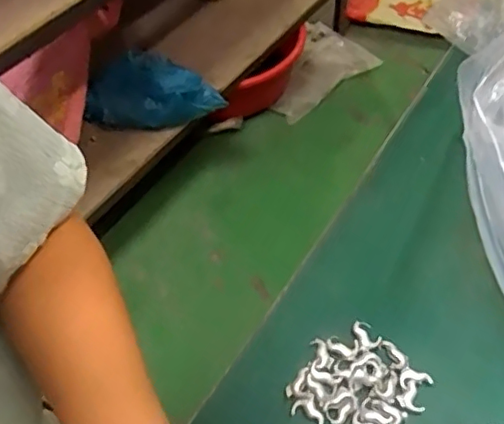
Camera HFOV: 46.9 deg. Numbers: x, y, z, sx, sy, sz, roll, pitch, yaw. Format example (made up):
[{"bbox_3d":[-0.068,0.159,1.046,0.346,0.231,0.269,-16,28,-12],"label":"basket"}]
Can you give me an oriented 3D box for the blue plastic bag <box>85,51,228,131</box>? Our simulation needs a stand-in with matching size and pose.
[{"bbox_3d":[-0.200,-0.251,1.188,0.285,0.112,0.122,6,53,8],"label":"blue plastic bag"}]

